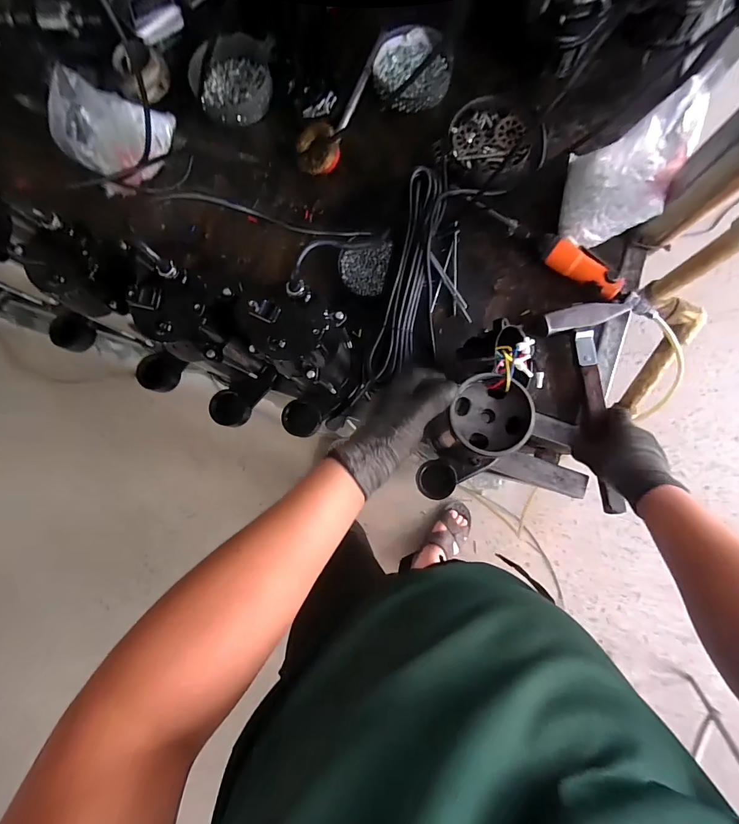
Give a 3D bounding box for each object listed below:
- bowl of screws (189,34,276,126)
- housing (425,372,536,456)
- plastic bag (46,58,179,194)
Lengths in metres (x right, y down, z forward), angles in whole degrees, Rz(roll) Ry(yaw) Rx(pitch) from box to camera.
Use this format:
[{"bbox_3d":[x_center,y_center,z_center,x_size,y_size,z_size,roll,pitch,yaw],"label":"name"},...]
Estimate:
[{"bbox_3d":[-0.237,-0.587,0.697,0.150,0.032,0.148,0,84,3],"label":"bowl of screws"},{"bbox_3d":[0.125,0.002,0.444,0.102,0.031,0.085,10,85,4],"label":"housing"},{"bbox_3d":[-0.400,-0.451,0.624,0.117,0.129,0.161,29,87,6],"label":"plastic bag"}]

